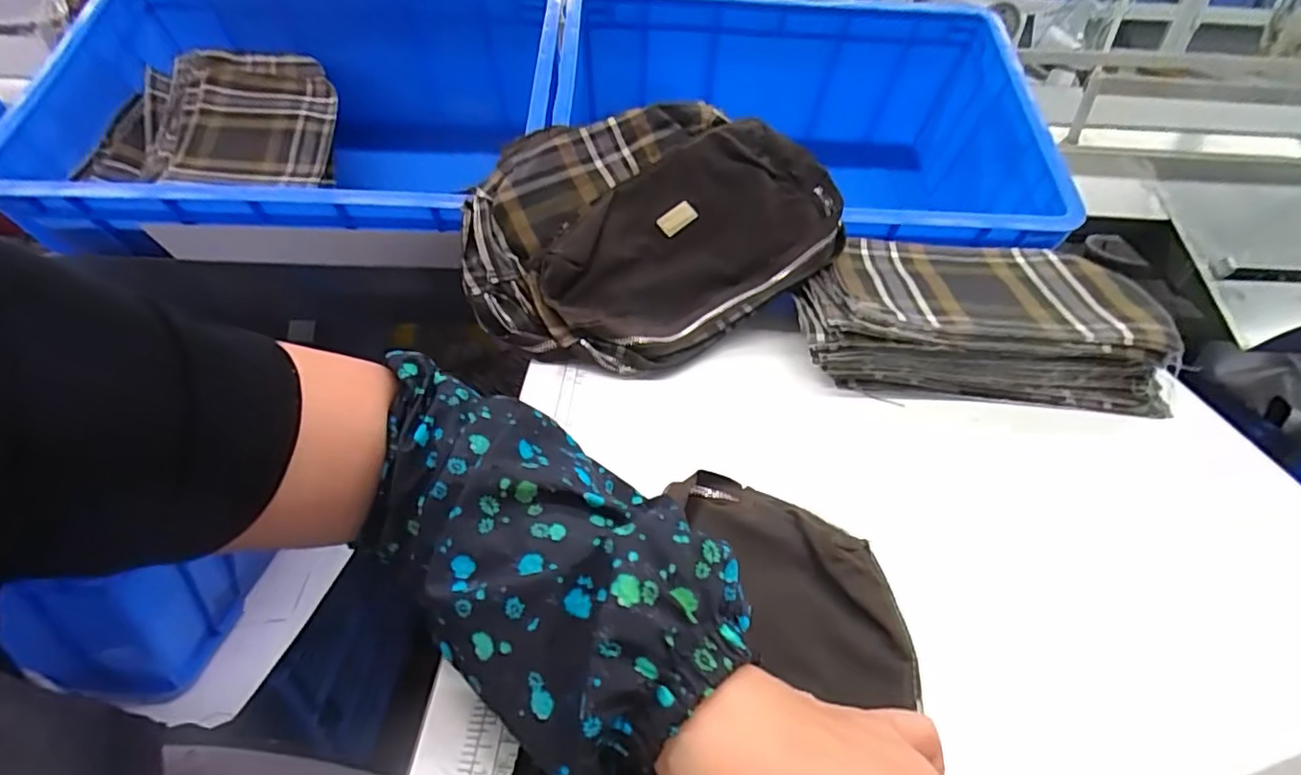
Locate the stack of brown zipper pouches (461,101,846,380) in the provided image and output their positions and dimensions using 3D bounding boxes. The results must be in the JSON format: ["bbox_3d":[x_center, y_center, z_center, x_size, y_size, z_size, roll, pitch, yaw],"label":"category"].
[{"bbox_3d":[0.003,-0.136,0.526,0.310,0.134,0.190,-22,44,-29],"label":"stack of brown zipper pouches"}]

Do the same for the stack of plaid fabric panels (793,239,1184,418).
[{"bbox_3d":[0.267,-0.063,0.519,0.271,0.059,0.165,6,38,5],"label":"stack of plaid fabric panels"}]

